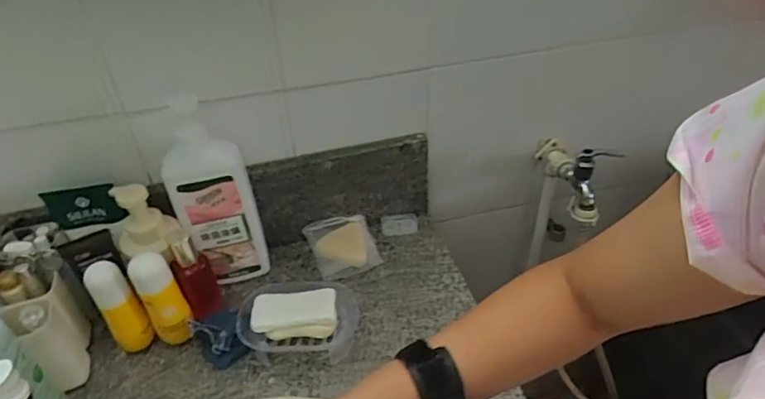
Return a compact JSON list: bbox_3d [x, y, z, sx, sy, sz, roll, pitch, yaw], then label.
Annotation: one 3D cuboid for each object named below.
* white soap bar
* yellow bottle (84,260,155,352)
[{"bbox_3d":[-0.115,0.138,0.684,0.106,0.021,0.053,-3,39,-4],"label":"white soap bar"},{"bbox_3d":[-0.325,0.142,0.664,0.040,0.153,0.037,-29,47,-31],"label":"yellow bottle"}]

